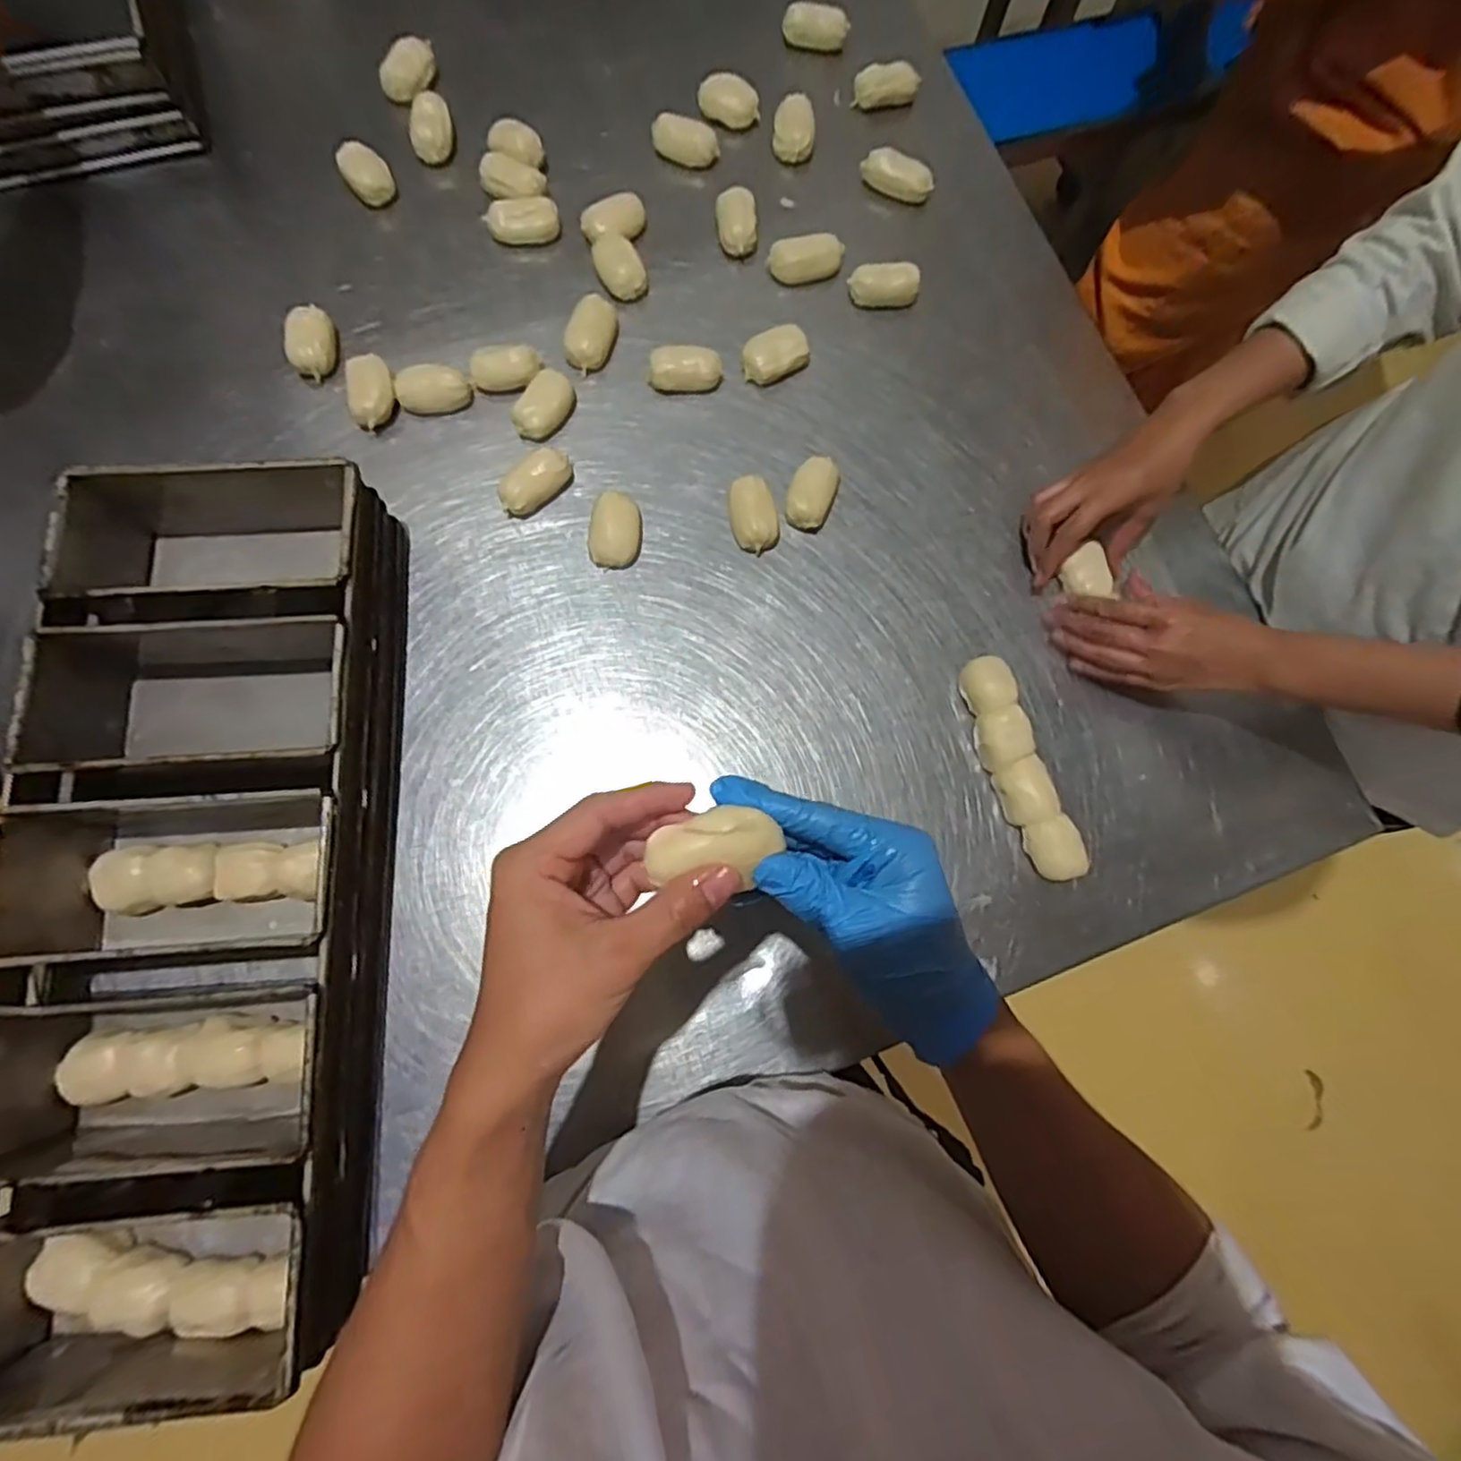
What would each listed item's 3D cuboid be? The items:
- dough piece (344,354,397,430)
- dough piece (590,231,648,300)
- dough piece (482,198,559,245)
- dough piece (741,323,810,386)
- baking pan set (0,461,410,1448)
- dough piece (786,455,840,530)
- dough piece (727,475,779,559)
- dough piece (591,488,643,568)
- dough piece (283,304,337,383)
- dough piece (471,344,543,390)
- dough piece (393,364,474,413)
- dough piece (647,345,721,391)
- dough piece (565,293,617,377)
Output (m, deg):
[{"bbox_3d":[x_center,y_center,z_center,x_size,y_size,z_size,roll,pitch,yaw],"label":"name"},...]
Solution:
[{"bbox_3d":[-0.314,-0.295,0.618,0.037,0.033,0.056,-12,78,-4],"label":"dough piece"},{"bbox_3d":[-0.107,-0.439,0.663,0.036,0.035,0.068,-22,79,-6],"label":"dough piece"},{"bbox_3d":[-0.197,-0.482,0.673,0.066,0.034,0.031,-16,79,-5],"label":"dough piece"},{"bbox_3d":[0.040,-0.347,0.650,0.065,0.023,0.044,-29,80,-7],"label":"dough piece"},{"bbox_3d":[-0.366,0.102,0.493,0.217,0.101,0.600,-2,78,-2],"label":"baking pan set"},{"bbox_3d":[0.071,-0.209,0.625,0.039,0.029,0.066,21,78,3],"label":"dough piece"},{"bbox_3d":[0.020,-0.187,0.610,0.037,0.022,0.064,-14,79,-5],"label":"dough piece"},{"bbox_3d":[-0.098,-0.171,0.600,0.041,0.028,0.057,3,78,-1],"label":"dough piece"},{"bbox_3d":[-0.372,-0.345,0.630,0.036,0.032,0.063,-3,78,-2],"label":"dough piece"},{"bbox_3d":[-0.201,-0.325,0.630,0.060,0.024,0.029,-10,78,-4],"label":"dough piece"},{"bbox_3d":[-0.262,-0.303,0.624,0.062,0.024,0.035,-7,78,-3],"label":"dough piece"},{"bbox_3d":[-0.041,-0.327,0.639,0.065,0.029,0.032,-1,78,-2],"label":"dough piece"},{"bbox_3d":[-0.126,-0.360,0.640,0.035,0.034,0.061,22,78,3],"label":"dough piece"}]

